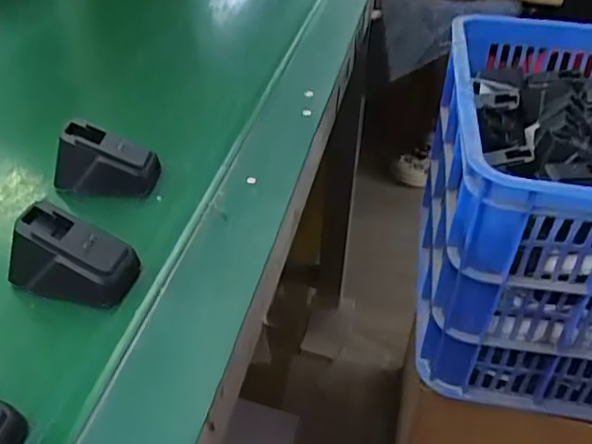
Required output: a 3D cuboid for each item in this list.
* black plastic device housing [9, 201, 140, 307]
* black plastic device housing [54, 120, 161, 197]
[{"bbox_3d":[-0.128,0.019,0.355,0.066,0.038,0.037,8,39,7],"label":"black plastic device housing"},{"bbox_3d":[-0.134,-0.043,0.433,0.066,0.039,0.034,4,39,3],"label":"black plastic device housing"}]

